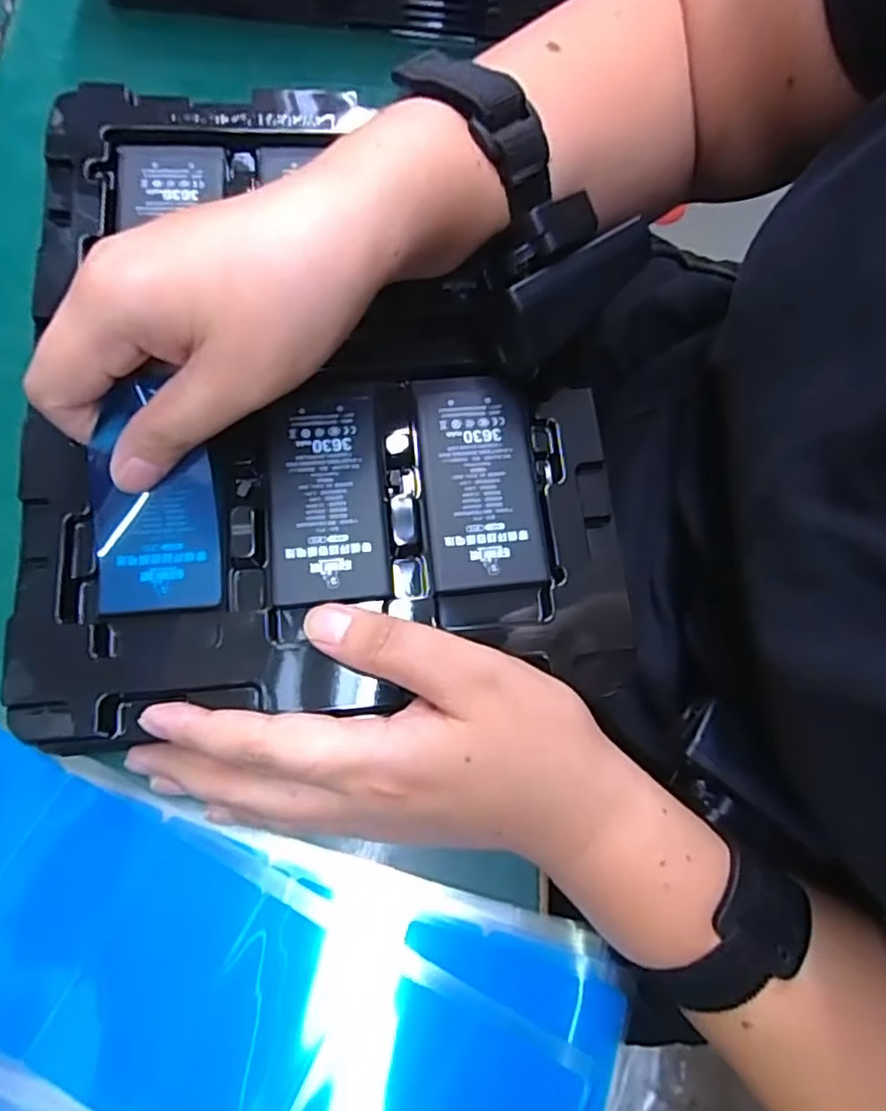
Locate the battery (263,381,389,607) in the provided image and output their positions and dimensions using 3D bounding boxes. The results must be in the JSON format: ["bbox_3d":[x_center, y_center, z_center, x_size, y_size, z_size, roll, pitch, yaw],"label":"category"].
[{"bbox_3d":[-0.045,-0.026,0.246,0.043,0.004,0.087,-5,73,-4],"label":"battery"}]

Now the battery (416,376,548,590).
[{"bbox_3d":[0.015,-0.031,0.252,0.044,0.004,0.086,-6,73,-4],"label":"battery"}]

